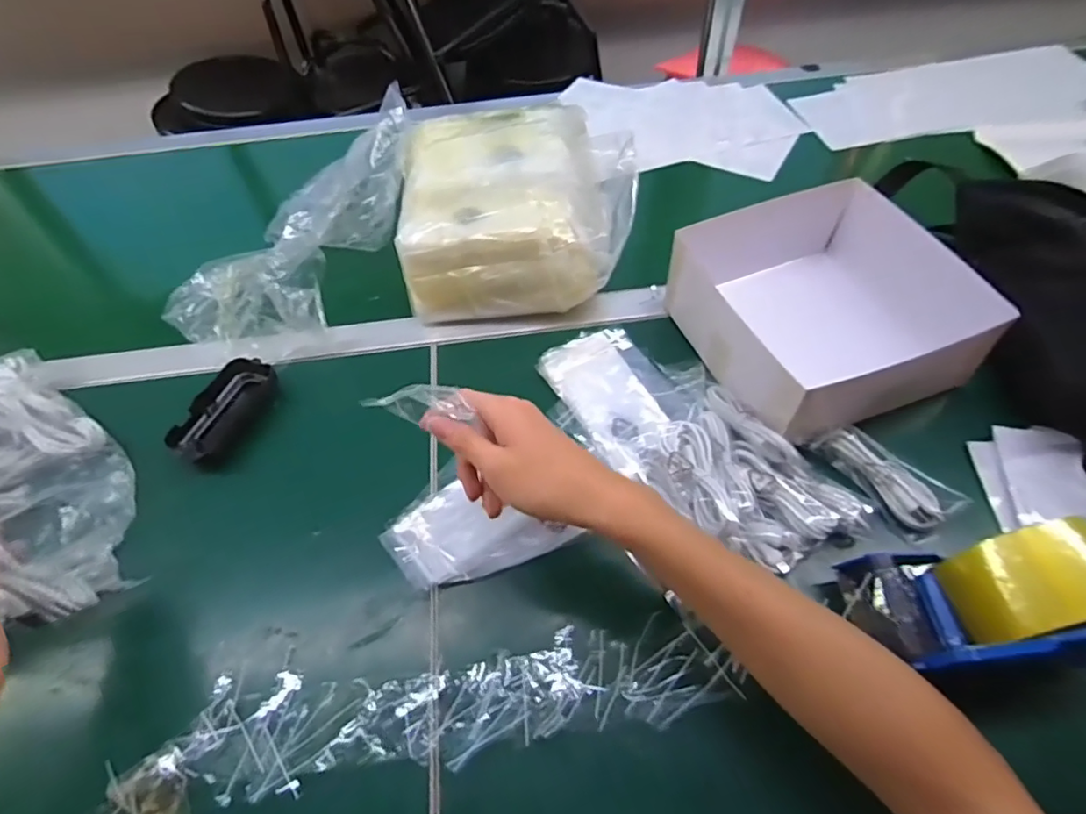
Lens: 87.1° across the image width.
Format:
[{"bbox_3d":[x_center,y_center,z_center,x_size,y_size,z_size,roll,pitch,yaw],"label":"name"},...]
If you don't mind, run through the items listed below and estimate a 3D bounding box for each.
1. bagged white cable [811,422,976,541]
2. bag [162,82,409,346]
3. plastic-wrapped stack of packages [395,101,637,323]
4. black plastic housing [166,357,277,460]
[{"bbox_3d":[0.278,0.055,0.462,0.054,0.028,0.102,-33,59,-18],"label":"bagged white cable"},{"bbox_3d":[-0.255,-0.202,0.621,0.180,0.127,0.297,19,58,16],"label":"bag"},{"bbox_3d":[-0.029,-0.208,0.615,0.222,0.136,0.228,-6,55,-1],"label":"plastic-wrapped stack of packages"},{"bbox_3d":[-0.302,0.001,0.540,0.061,0.026,0.107,17,58,15],"label":"black plastic housing"}]

